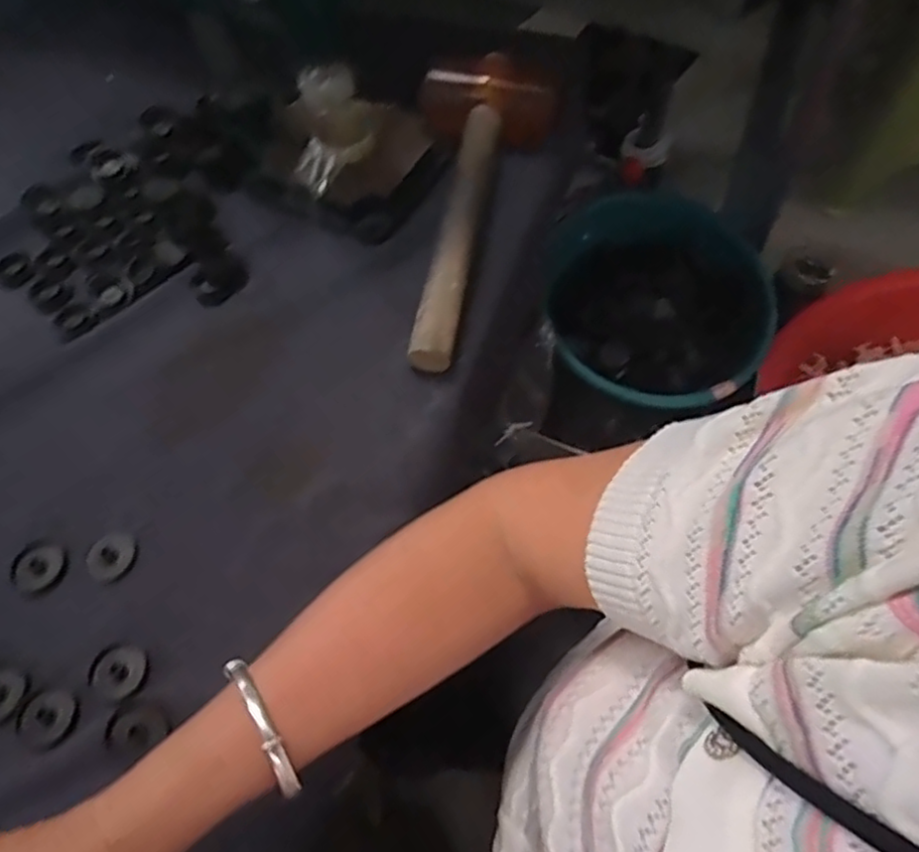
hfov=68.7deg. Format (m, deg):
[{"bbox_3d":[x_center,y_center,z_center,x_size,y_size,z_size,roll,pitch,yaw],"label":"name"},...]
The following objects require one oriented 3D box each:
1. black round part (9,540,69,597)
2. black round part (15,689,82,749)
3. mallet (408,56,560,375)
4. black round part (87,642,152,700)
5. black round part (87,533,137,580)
[{"bbox_3d":[-0.264,0.088,0.422,0.035,0.004,0.032,-2,60,3],"label":"black round part"},{"bbox_3d":[-0.230,0.164,0.376,0.036,0.004,0.029,6,61,8],"label":"black round part"},{"bbox_3d":[0.020,-0.179,0.520,0.112,0.052,0.300,2,60,5],"label":"mallet"},{"bbox_3d":[-0.196,0.141,0.387,0.037,0.004,0.029,8,61,8],"label":"black round part"},{"bbox_3d":[-0.219,0.081,0.423,0.031,0.007,0.030,-2,60,3],"label":"black round part"}]

